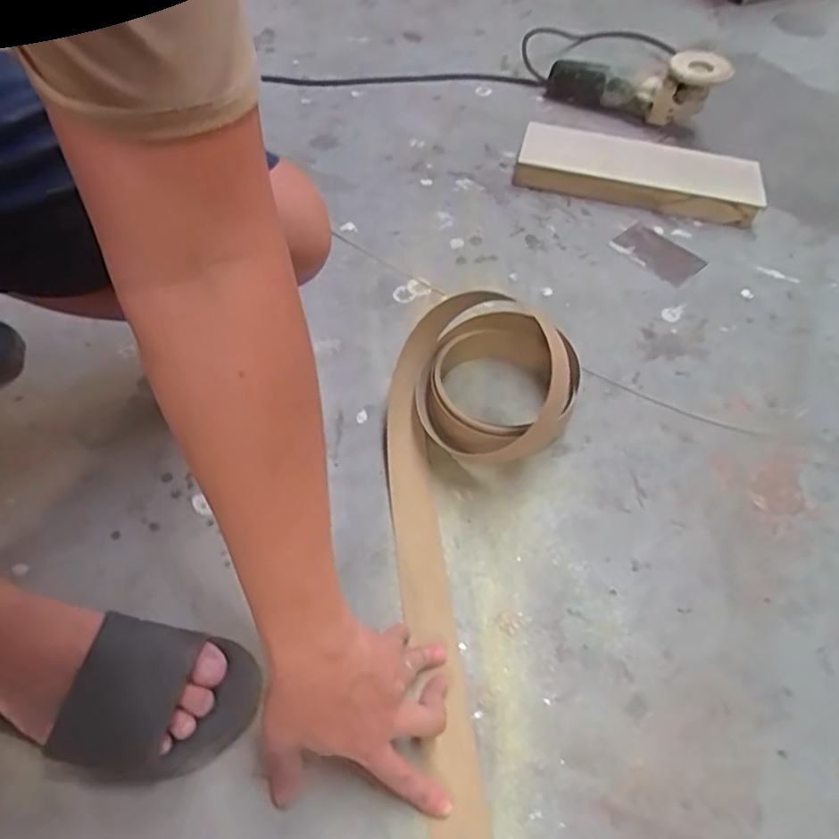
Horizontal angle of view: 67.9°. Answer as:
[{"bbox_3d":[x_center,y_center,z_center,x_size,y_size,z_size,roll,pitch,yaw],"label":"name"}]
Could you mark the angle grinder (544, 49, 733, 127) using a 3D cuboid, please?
[{"bbox_3d":[0.361,-0.553,1.042,0.286,0.094,0.096,22,53,32],"label":"angle grinder"}]

